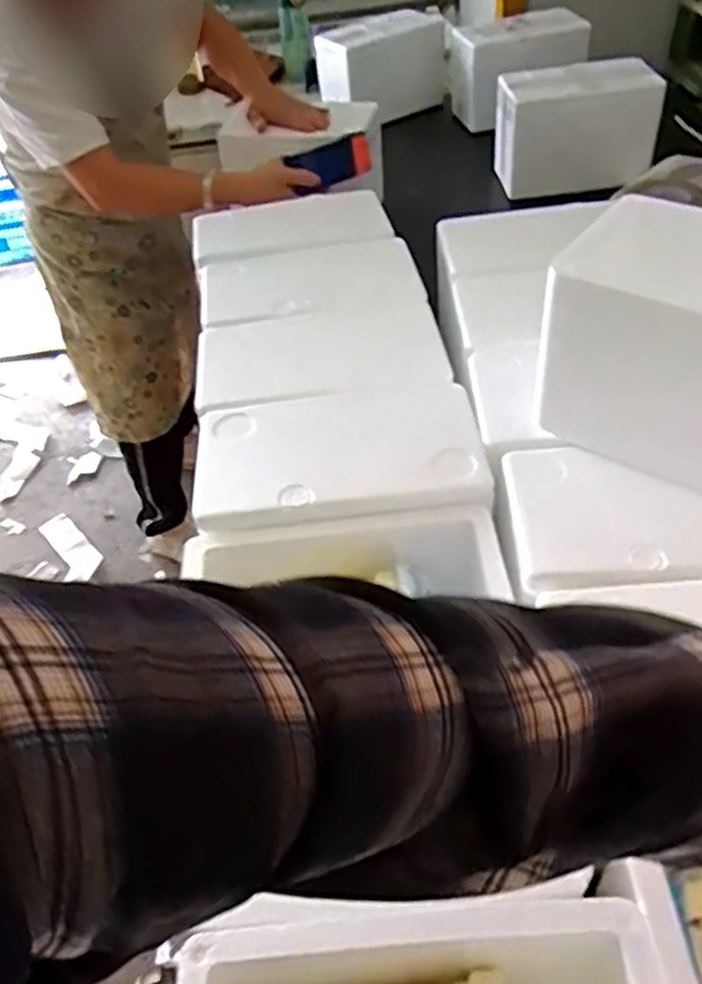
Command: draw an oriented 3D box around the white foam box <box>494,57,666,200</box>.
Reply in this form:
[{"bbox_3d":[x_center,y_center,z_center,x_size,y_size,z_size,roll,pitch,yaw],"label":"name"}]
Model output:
[{"bbox_3d":[0.391,-0.648,1.288,0.241,0.161,0.140,-7,46,-2],"label":"white foam box"}]

